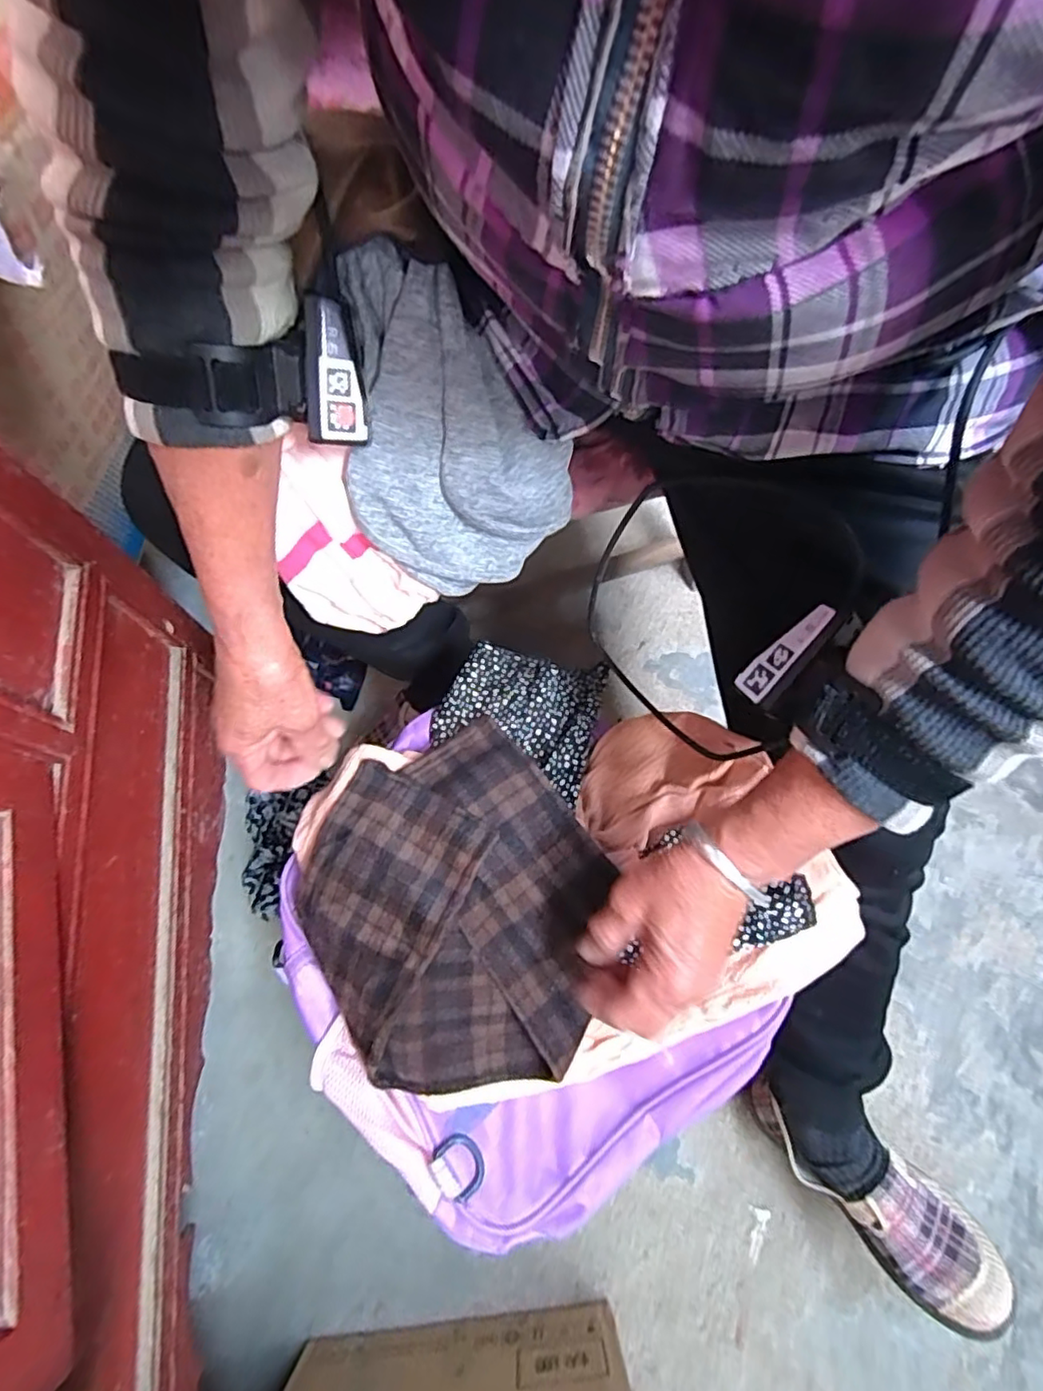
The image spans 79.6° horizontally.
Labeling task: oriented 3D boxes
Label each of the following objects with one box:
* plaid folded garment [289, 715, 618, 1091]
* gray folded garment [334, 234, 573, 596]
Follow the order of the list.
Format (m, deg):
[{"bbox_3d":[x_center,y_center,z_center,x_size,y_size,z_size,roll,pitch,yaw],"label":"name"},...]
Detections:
[{"bbox_3d":[-0.048,0.156,0.448,0.215,0.053,0.231,0,72,1],"label":"plaid folded garment"},{"bbox_3d":[-0.051,-0.143,0.369,0.124,0.183,0.037,-42,36,10],"label":"gray folded garment"}]

